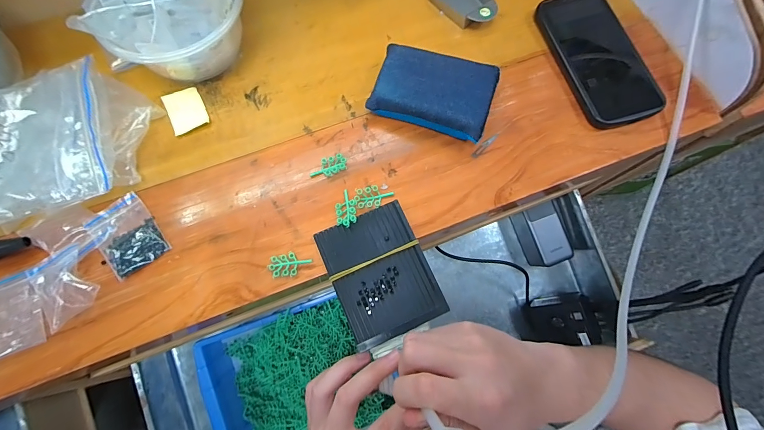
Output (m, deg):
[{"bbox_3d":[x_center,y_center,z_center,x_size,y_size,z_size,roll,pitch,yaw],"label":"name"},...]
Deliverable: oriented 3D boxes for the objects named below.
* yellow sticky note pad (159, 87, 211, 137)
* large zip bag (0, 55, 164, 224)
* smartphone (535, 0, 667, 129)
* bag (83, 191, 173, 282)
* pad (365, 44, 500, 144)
[{"bbox_3d":[-0.201,-0.108,0.348,0.036,0.004,0.051,-25,75,-8],"label":"yellow sticky note pad"},{"bbox_3d":[-0.315,-0.066,0.303,0.199,0.057,0.146,-19,74,-6],"label":"large zip bag"},{"bbox_3d":[0.227,-0.167,0.358,0.081,0.016,0.158,-15,73,-5],"label":"smartphone"},{"bbox_3d":[-0.228,0.018,0.305,0.048,0.007,0.067,-38,77,-11],"label":"bag"},{"bbox_3d":[0.050,-0.118,0.335,0.111,0.031,0.079,17,73,5],"label":"pad"}]

